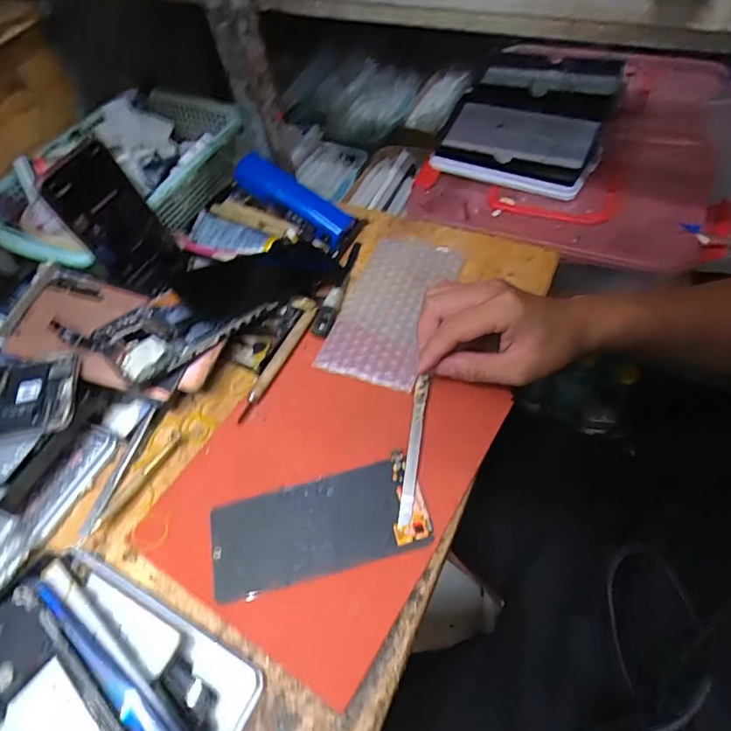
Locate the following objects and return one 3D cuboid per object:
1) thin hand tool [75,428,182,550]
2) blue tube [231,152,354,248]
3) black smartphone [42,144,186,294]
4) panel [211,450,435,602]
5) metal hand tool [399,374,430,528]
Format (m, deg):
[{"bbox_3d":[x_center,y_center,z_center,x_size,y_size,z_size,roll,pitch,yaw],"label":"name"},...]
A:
[{"bbox_3d":[-0.187,0.099,0.417,0.009,0.013,0.108,25,62,22],"label":"thin hand tool"},{"bbox_3d":[-0.075,-0.178,0.539,0.136,0.033,0.035,33,64,4],"label":"blue tube"},{"bbox_3d":[-0.229,-0.127,0.487,0.010,0.147,0.077,21,69,32],"label":"black smartphone"},{"bbox_3d":[-0.035,0.116,0.378,0.155,0.006,0.070,-17,58,-2],"label":"panel"},{"bbox_3d":[0.038,0.064,0.401,0.010,0.008,0.119,8,63,5],"label":"metal hand tool"}]

